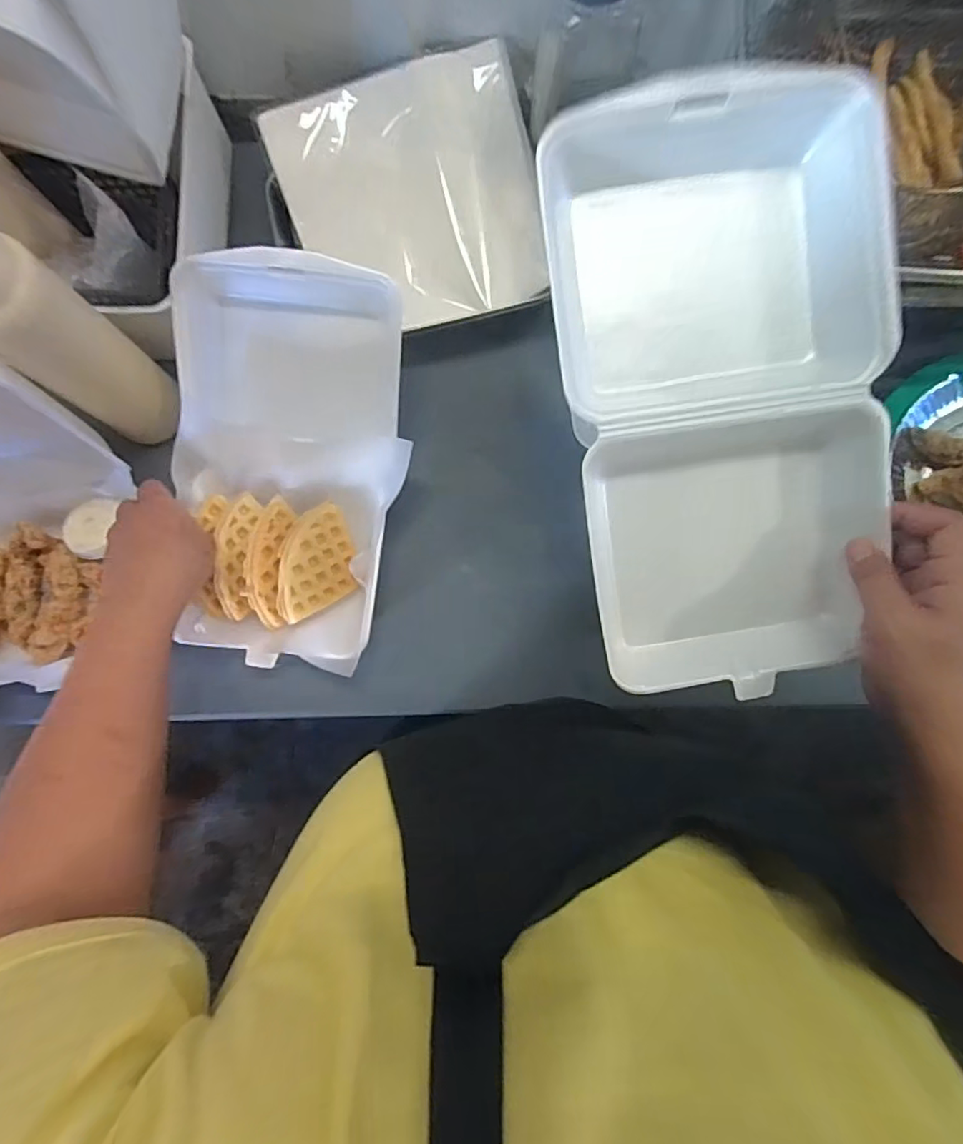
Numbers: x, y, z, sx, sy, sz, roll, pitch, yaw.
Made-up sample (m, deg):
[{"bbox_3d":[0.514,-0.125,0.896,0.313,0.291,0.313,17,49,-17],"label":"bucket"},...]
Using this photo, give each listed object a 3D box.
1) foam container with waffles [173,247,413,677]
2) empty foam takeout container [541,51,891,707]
[{"bbox_3d":[-0.173,-0.093,0.491,0.201,0.082,0.336,7,83,2],"label":"foam container with waffles"},{"bbox_3d":[0.148,-0.107,0.352,0.194,0.065,0.369,-7,101,1],"label":"empty foam takeout container"}]

